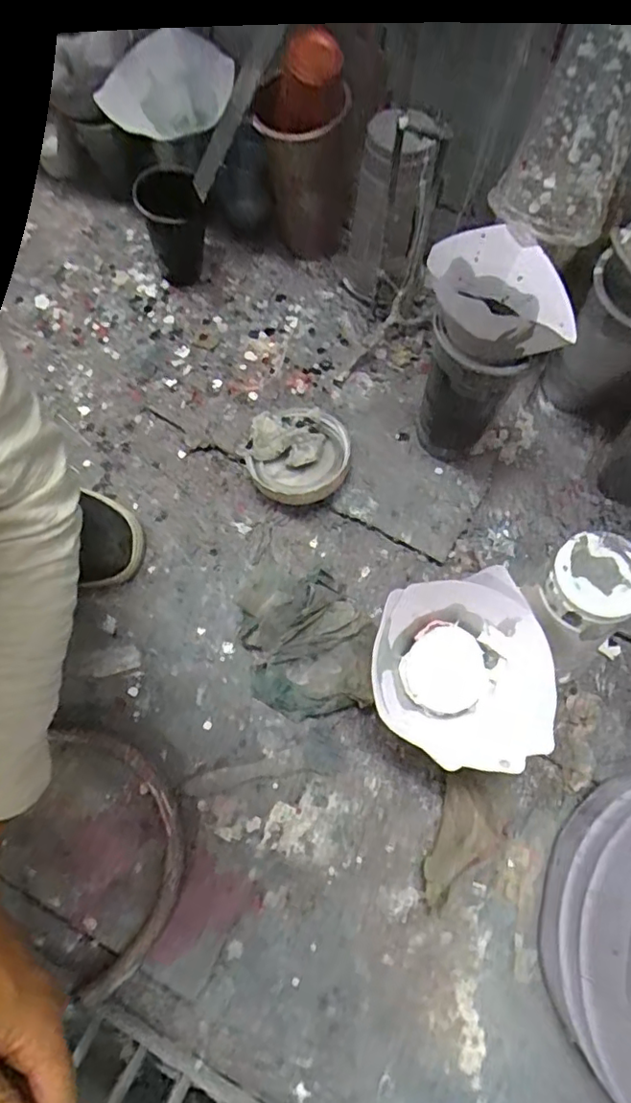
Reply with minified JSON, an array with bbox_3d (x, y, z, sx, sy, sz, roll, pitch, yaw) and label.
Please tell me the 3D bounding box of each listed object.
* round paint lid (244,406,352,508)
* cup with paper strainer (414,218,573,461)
[{"bbox_3d":[-0.018,-0.092,0.586,0.100,0.045,0.101,0,72,0],"label":"round paint lid"},{"bbox_3d":[0.140,-0.169,0.519,0.096,0.191,0.120,2,72,1],"label":"cup with paper strainer"}]

